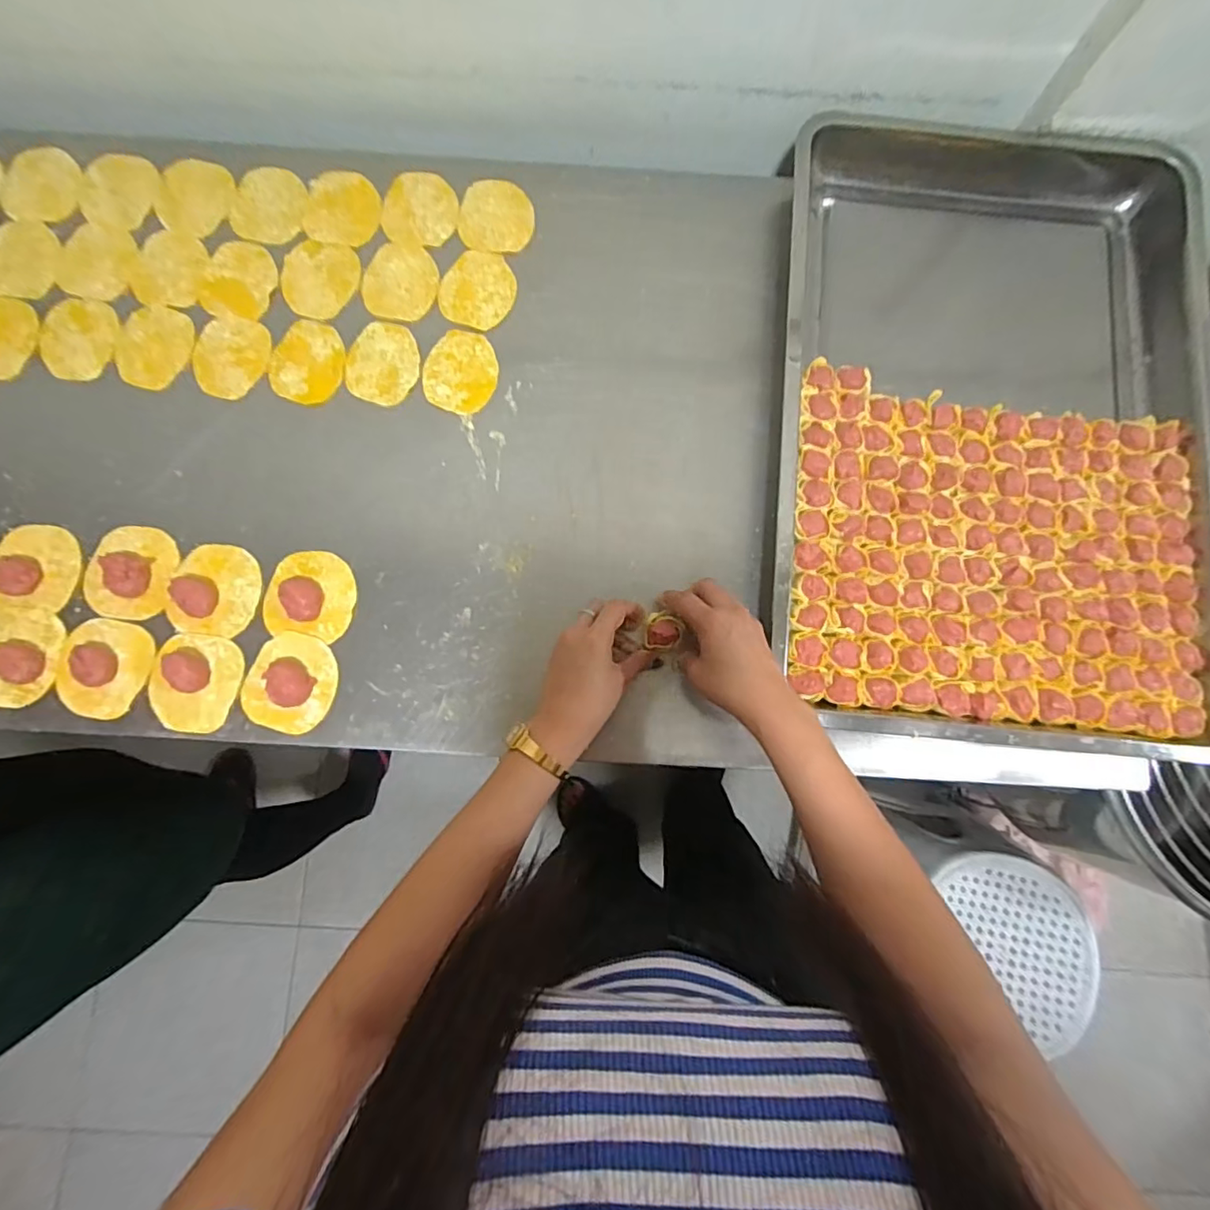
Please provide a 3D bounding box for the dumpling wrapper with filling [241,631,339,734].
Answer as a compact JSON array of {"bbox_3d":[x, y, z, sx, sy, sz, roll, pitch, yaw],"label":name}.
[{"bbox_3d":[-0.277,0.067,0.497,0.074,0.023,0.083,17,81,0],"label":"dumpling wrapper with filling"}]

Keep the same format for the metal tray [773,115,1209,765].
[{"bbox_3d":[0.361,-0.184,0.536,0.398,0.055,0.613,5,81,-1],"label":"metal tray"}]

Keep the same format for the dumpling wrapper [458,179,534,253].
[{"bbox_3d":[-0.112,-0.402,0.586,0.074,0.004,0.081,1,81,-2],"label":"dumpling wrapper"}]

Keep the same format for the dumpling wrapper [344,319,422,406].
[{"bbox_3d":[-0.217,-0.236,0.554,0.069,0.004,0.082,11,81,0],"label":"dumpling wrapper"}]

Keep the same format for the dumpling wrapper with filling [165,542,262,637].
[{"bbox_3d":[-0.353,-0.015,0.508,0.070,0.019,0.082,4,81,-1],"label":"dumpling wrapper with filling"}]

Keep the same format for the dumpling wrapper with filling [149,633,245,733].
[{"bbox_3d":[-0.363,0.066,0.490,0.075,0.025,0.082,0,81,-2],"label":"dumpling wrapper with filling"}]

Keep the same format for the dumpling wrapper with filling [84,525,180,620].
[{"bbox_3d":[-0.428,-0.031,0.509,0.080,0.019,0.084,4,81,-2],"label":"dumpling wrapper with filling"}]

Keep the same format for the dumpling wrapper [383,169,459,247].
[{"bbox_3d":[-0.190,-0.409,0.587,0.074,0.004,0.083,7,81,-1],"label":"dumpling wrapper"}]

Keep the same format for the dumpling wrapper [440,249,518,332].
[{"bbox_3d":[-0.127,-0.317,0.572,0.072,0.004,0.083,21,81,1],"label":"dumpling wrapper"}]

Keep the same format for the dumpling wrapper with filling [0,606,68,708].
[{"bbox_3d":[-0.520,0.044,0.495,0.077,0.010,0.085,2,81,-2],"label":"dumpling wrapper with filling"}]

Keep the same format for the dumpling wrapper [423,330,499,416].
[{"bbox_3d":[-0.141,-0.228,0.553,0.069,0.004,0.082,14,81,0],"label":"dumpling wrapper"}]

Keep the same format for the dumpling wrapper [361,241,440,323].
[{"bbox_3d":[-0.205,-0.325,0.572,0.072,0.004,0.085,10,81,-1],"label":"dumpling wrapper"}]

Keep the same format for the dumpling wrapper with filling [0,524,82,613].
[{"bbox_3d":[-0.518,-0.034,0.513,0.076,0.012,0.076,0,81,-2],"label":"dumpling wrapper with filling"}]

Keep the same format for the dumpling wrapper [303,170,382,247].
[{"bbox_3d":[-0.269,-0.409,0.583,0.076,0.004,0.085,7,81,-1],"label":"dumpling wrapper"}]

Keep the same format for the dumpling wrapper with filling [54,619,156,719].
[{"bbox_3d":[-0.442,0.055,0.495,0.078,0.014,0.083,0,81,-2],"label":"dumpling wrapper with filling"}]

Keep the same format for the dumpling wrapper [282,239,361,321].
[{"bbox_3d":[-0.287,-0.327,0.572,0.075,0.004,0.082,0,81,-2],"label":"dumpling wrapper"}]

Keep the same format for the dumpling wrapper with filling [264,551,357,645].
[{"bbox_3d":[-0.268,-0.010,0.514,0.078,0.013,0.077,0,81,-2],"label":"dumpling wrapper with filling"}]

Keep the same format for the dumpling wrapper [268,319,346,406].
[{"bbox_3d":[-0.290,-0.238,0.555,0.069,0.004,0.086,3,81,-2],"label":"dumpling wrapper"}]

